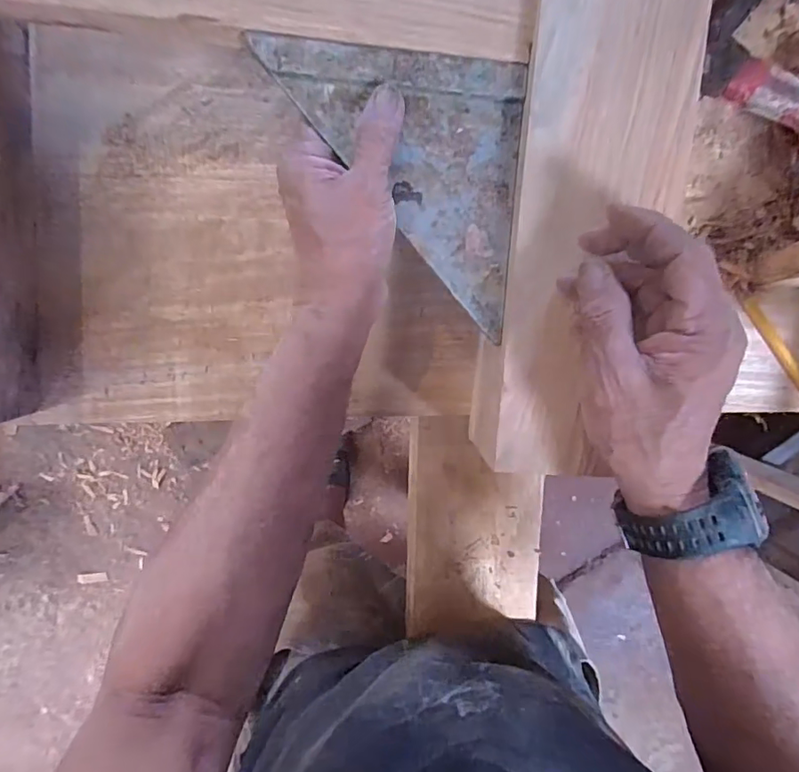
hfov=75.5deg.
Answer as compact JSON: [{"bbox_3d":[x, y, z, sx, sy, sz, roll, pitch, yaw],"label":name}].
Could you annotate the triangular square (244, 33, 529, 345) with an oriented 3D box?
[{"bbox_3d":[0.029,-0.148,0.312,0.108,0.006,0.208,-40,98,2],"label":"triangular square"}]

